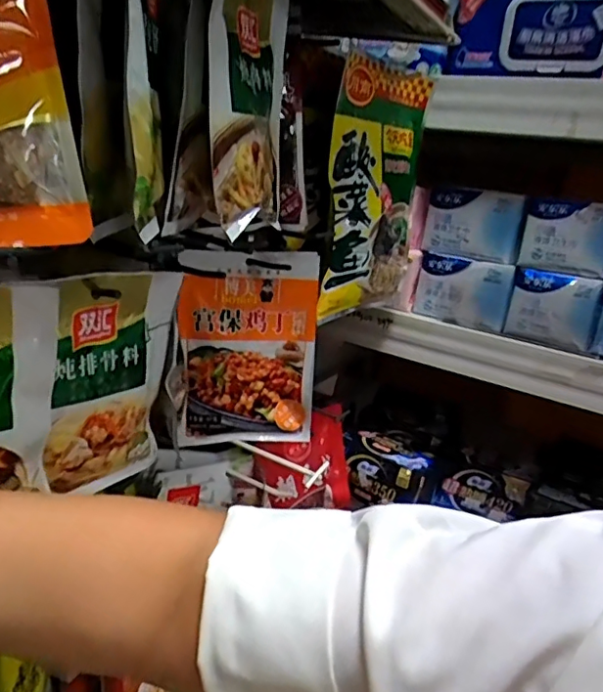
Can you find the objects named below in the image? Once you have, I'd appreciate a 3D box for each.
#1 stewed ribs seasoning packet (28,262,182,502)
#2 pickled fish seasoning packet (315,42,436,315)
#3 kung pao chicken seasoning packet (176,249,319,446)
[{"bbox_3d":[-0.138,0.030,0.401,0.026,0.165,0.116,14,18,23],"label":"stewed ribs seasoning packet"},{"bbox_3d":[0.089,-0.174,0.641,0.043,0.254,0.199,14,18,24],"label":"pickled fish seasoning packet"},{"bbox_3d":[-0.055,0.005,0.579,0.140,0.201,0.013,-1,9,-12],"label":"kung pao chicken seasoning packet"}]

